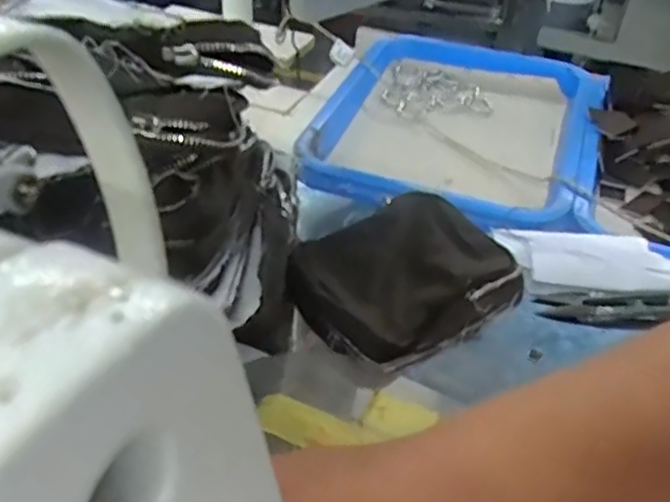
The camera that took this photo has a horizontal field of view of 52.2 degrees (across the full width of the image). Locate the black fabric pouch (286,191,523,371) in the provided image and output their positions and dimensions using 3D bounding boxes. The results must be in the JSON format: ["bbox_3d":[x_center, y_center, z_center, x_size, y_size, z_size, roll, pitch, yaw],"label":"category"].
[{"bbox_3d":[0.048,0.012,0.443,0.145,0.029,0.108,-21,46,-26],"label":"black fabric pouch"}]

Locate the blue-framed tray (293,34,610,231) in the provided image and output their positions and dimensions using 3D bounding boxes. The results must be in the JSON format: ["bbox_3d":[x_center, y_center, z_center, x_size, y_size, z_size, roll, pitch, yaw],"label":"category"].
[{"bbox_3d":[0.116,-0.108,0.623,0.240,0.052,0.276,15,41,13],"label":"blue-framed tray"}]

